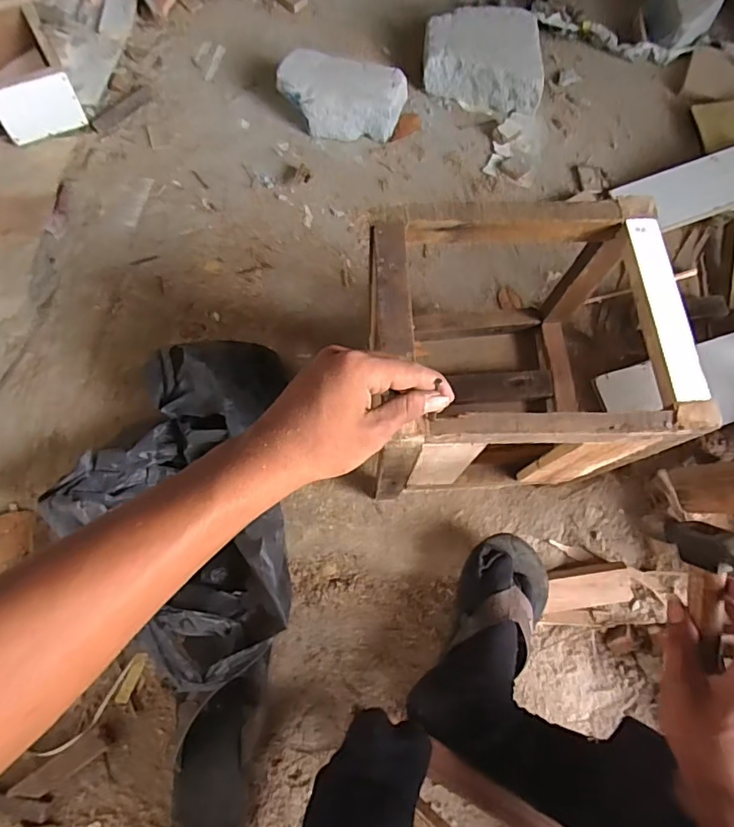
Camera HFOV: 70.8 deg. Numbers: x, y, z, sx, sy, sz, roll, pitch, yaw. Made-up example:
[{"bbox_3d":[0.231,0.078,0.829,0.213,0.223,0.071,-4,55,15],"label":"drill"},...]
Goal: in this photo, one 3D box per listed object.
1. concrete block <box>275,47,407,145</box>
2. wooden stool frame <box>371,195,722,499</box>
[{"bbox_3d":[-0.045,-0.542,0.884,0.212,0.075,0.127,18,72,4],"label":"concrete block"},{"bbox_3d":[0.135,-0.047,0.530,0.246,0.243,0.215,-4,74,-1],"label":"wooden stool frame"}]

